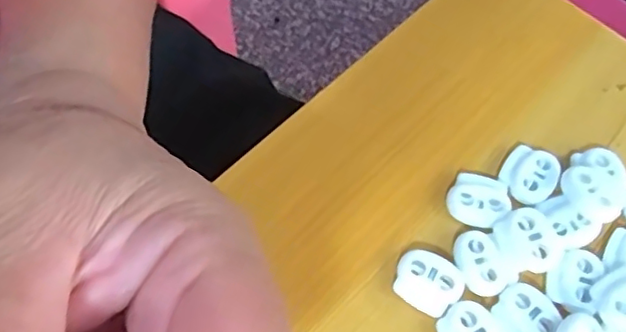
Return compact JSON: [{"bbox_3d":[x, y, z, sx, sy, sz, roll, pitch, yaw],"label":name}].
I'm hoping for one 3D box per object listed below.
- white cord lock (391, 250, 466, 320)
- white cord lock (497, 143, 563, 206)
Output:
[{"bbox_3d":[0.038,0.038,0.197,0.022,0.005,0.018,30,65,11],"label":"white cord lock"},{"bbox_3d":[0.078,0.003,0.214,0.019,0.004,0.022,40,68,16],"label":"white cord lock"}]

